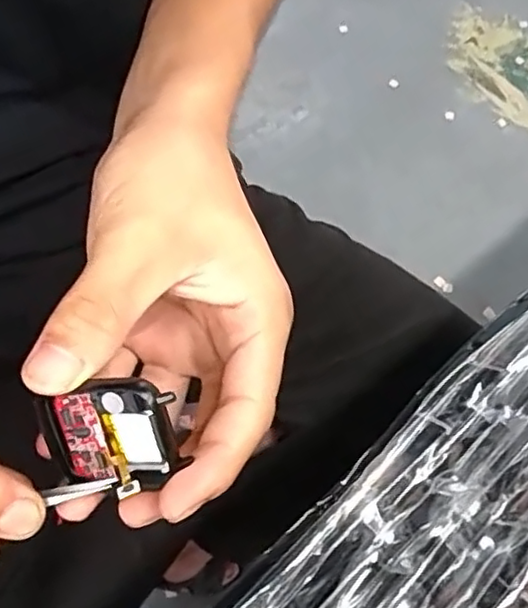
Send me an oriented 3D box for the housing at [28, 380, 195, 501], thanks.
[{"bbox_3d":[-0.049,0.040,0.196,0.047,0.036,0.007,-4,20,19],"label":"housing"}]

